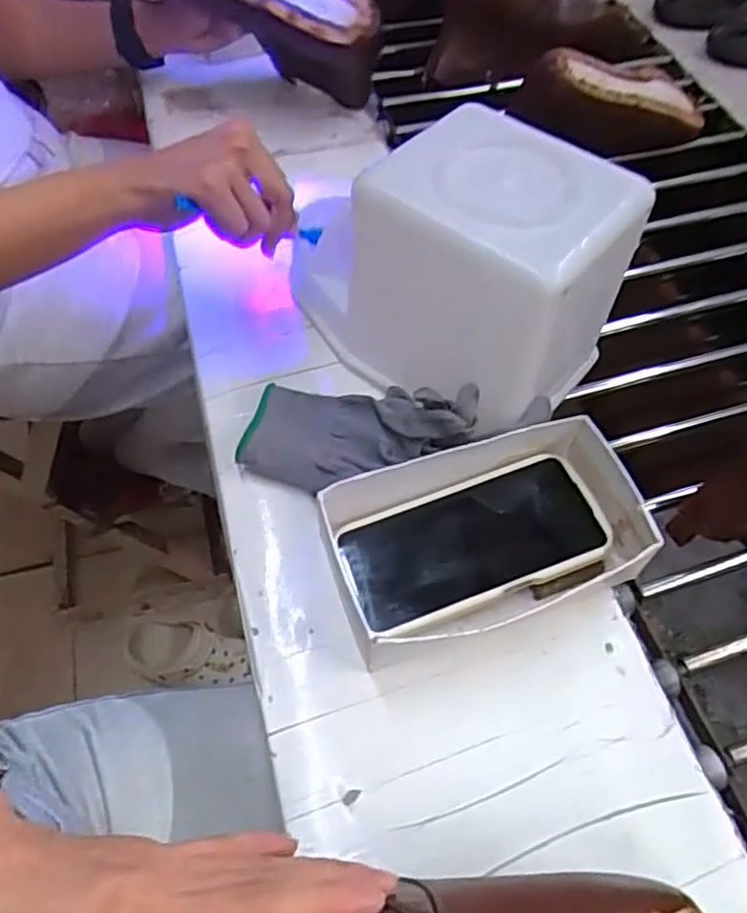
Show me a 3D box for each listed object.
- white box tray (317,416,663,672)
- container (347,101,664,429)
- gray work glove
[{"bbox_3d":[0.072,0.049,0.440,0.196,0.055,0.110,-16,57,-13],"label":"white box tray"},{"bbox_3d":[0.070,-0.125,0.479,0.158,0.149,0.129,36,61,21],"label":"container"},{"bbox_3d":[-0.009,-0.019,0.477,0.161,0.040,0.090,-7,54,12],"label":"gray work glove"}]

